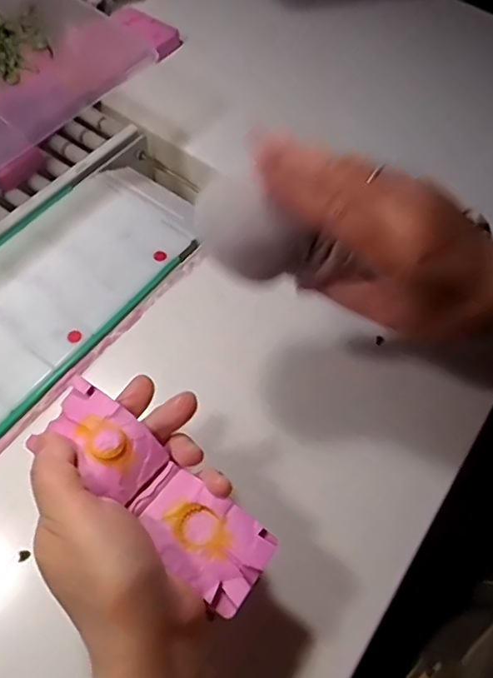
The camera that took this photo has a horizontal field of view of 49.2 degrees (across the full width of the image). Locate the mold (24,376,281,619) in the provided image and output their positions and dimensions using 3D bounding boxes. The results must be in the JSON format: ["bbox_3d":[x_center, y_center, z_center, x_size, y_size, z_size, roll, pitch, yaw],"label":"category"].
[{"bbox_3d":[-0.047,0.076,0.278,0.135,0.018,0.043,40,65,12],"label":"mold"}]

